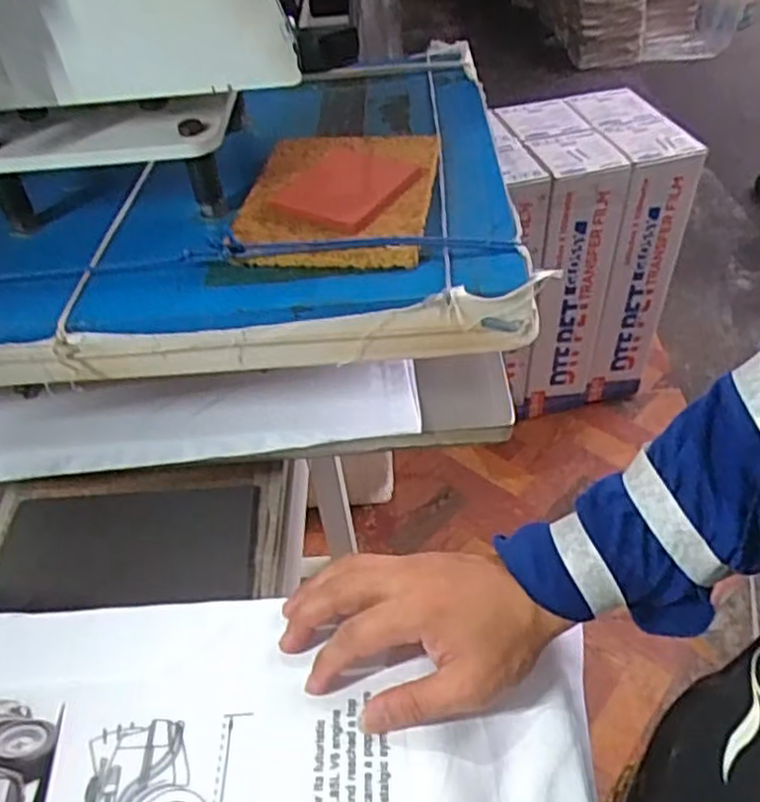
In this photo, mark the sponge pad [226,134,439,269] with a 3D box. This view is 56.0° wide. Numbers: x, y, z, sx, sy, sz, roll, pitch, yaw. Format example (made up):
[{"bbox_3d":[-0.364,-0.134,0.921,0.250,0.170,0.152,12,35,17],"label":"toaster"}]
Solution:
[{"bbox_3d":[-0.031,-0.159,0.551,0.139,0.017,0.168,3,45,9],"label":"sponge pad"}]

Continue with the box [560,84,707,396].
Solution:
[{"bbox_3d":[0.539,-0.338,1.668,0.177,0.643,0.316,-11,45,-5],"label":"box"}]

